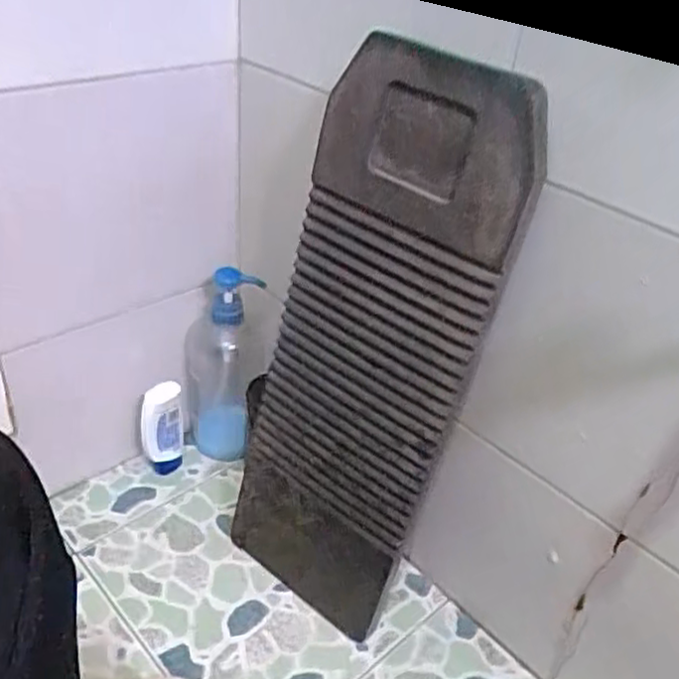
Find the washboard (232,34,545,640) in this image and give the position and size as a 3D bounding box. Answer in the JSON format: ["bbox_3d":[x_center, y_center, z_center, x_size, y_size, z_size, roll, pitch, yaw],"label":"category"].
[{"bbox_3d":[0.017,0.026,0.644,0.193,0.533,0.027,30,31,29],"label":"washboard"}]

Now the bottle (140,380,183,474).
[{"bbox_3d":[-0.210,0.105,0.858,0.029,0.130,0.058,30,41,28],"label":"bottle"}]

